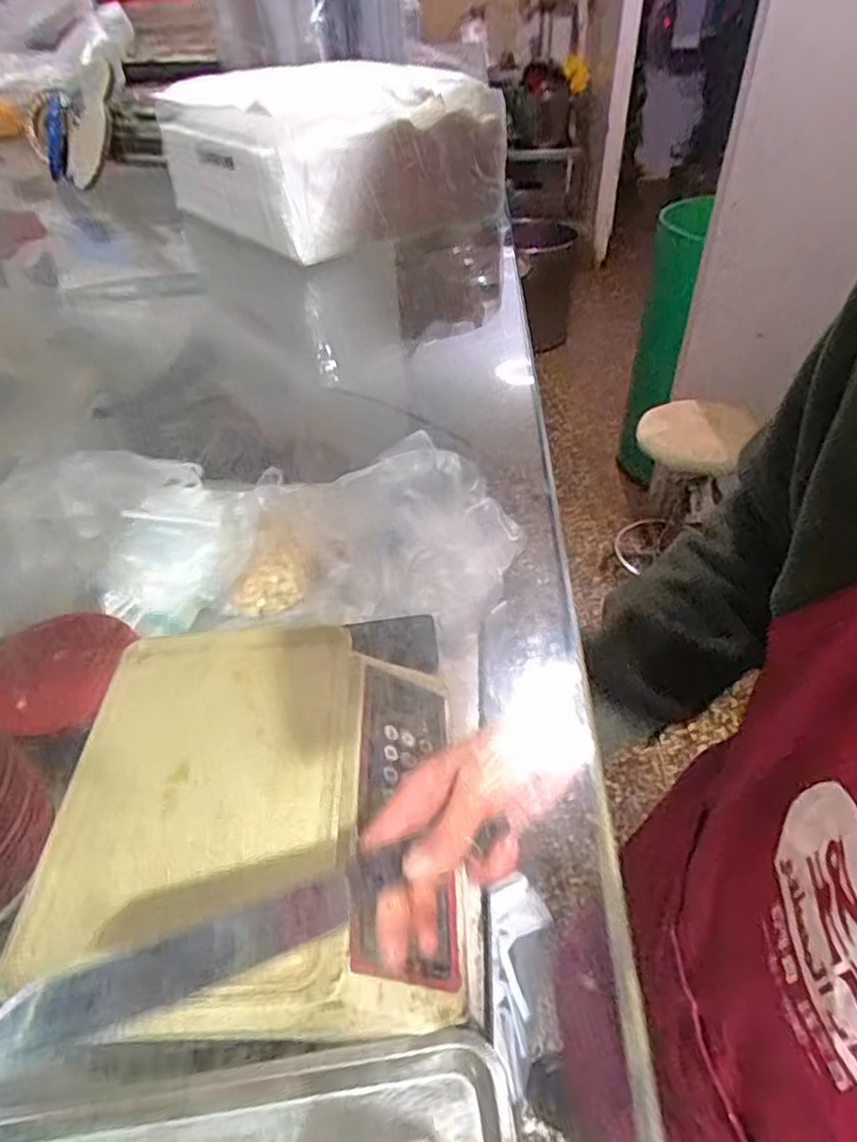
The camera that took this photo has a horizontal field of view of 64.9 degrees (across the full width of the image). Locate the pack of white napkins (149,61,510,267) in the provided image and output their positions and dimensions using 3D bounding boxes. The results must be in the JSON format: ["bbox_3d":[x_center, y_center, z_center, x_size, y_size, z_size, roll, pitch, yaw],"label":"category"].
[{"bbox_3d":[-0.036,-0.147,0.232,0.082,0.045,0.094,-32,50,-29],"label":"pack of white napkins"}]

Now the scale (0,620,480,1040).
[{"bbox_3d":[-0.134,0.208,0.590,0.322,0.108,0.331,-3,42,-1],"label":"scale"}]

